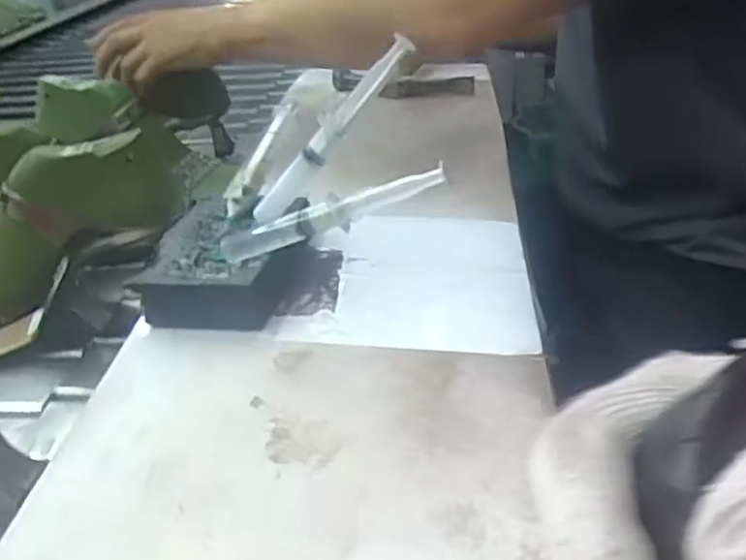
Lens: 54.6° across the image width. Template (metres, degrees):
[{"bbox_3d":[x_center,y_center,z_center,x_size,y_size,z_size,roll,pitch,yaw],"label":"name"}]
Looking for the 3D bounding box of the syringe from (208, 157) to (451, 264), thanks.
[{"bbox_3d":[-0.029,-0.038,0.434,0.156,0.017,0.014,-17,25,22],"label":"syringe"}]

